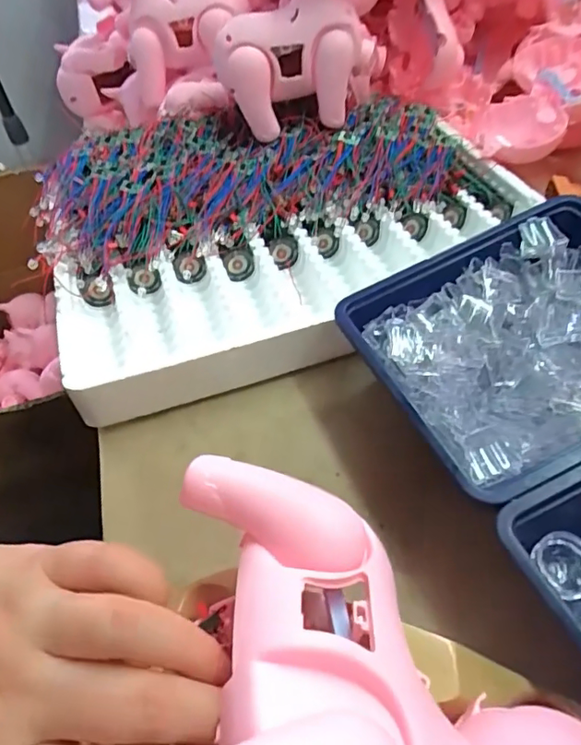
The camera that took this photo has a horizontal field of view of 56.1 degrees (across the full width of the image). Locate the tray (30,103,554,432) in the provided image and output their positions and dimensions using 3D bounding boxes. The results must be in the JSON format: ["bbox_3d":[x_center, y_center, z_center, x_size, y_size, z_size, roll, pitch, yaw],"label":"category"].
[{"bbox_3d":[-0.003,-0.114,0.407,0.348,0.054,0.255,-15,49,-7],"label":"tray"}]

